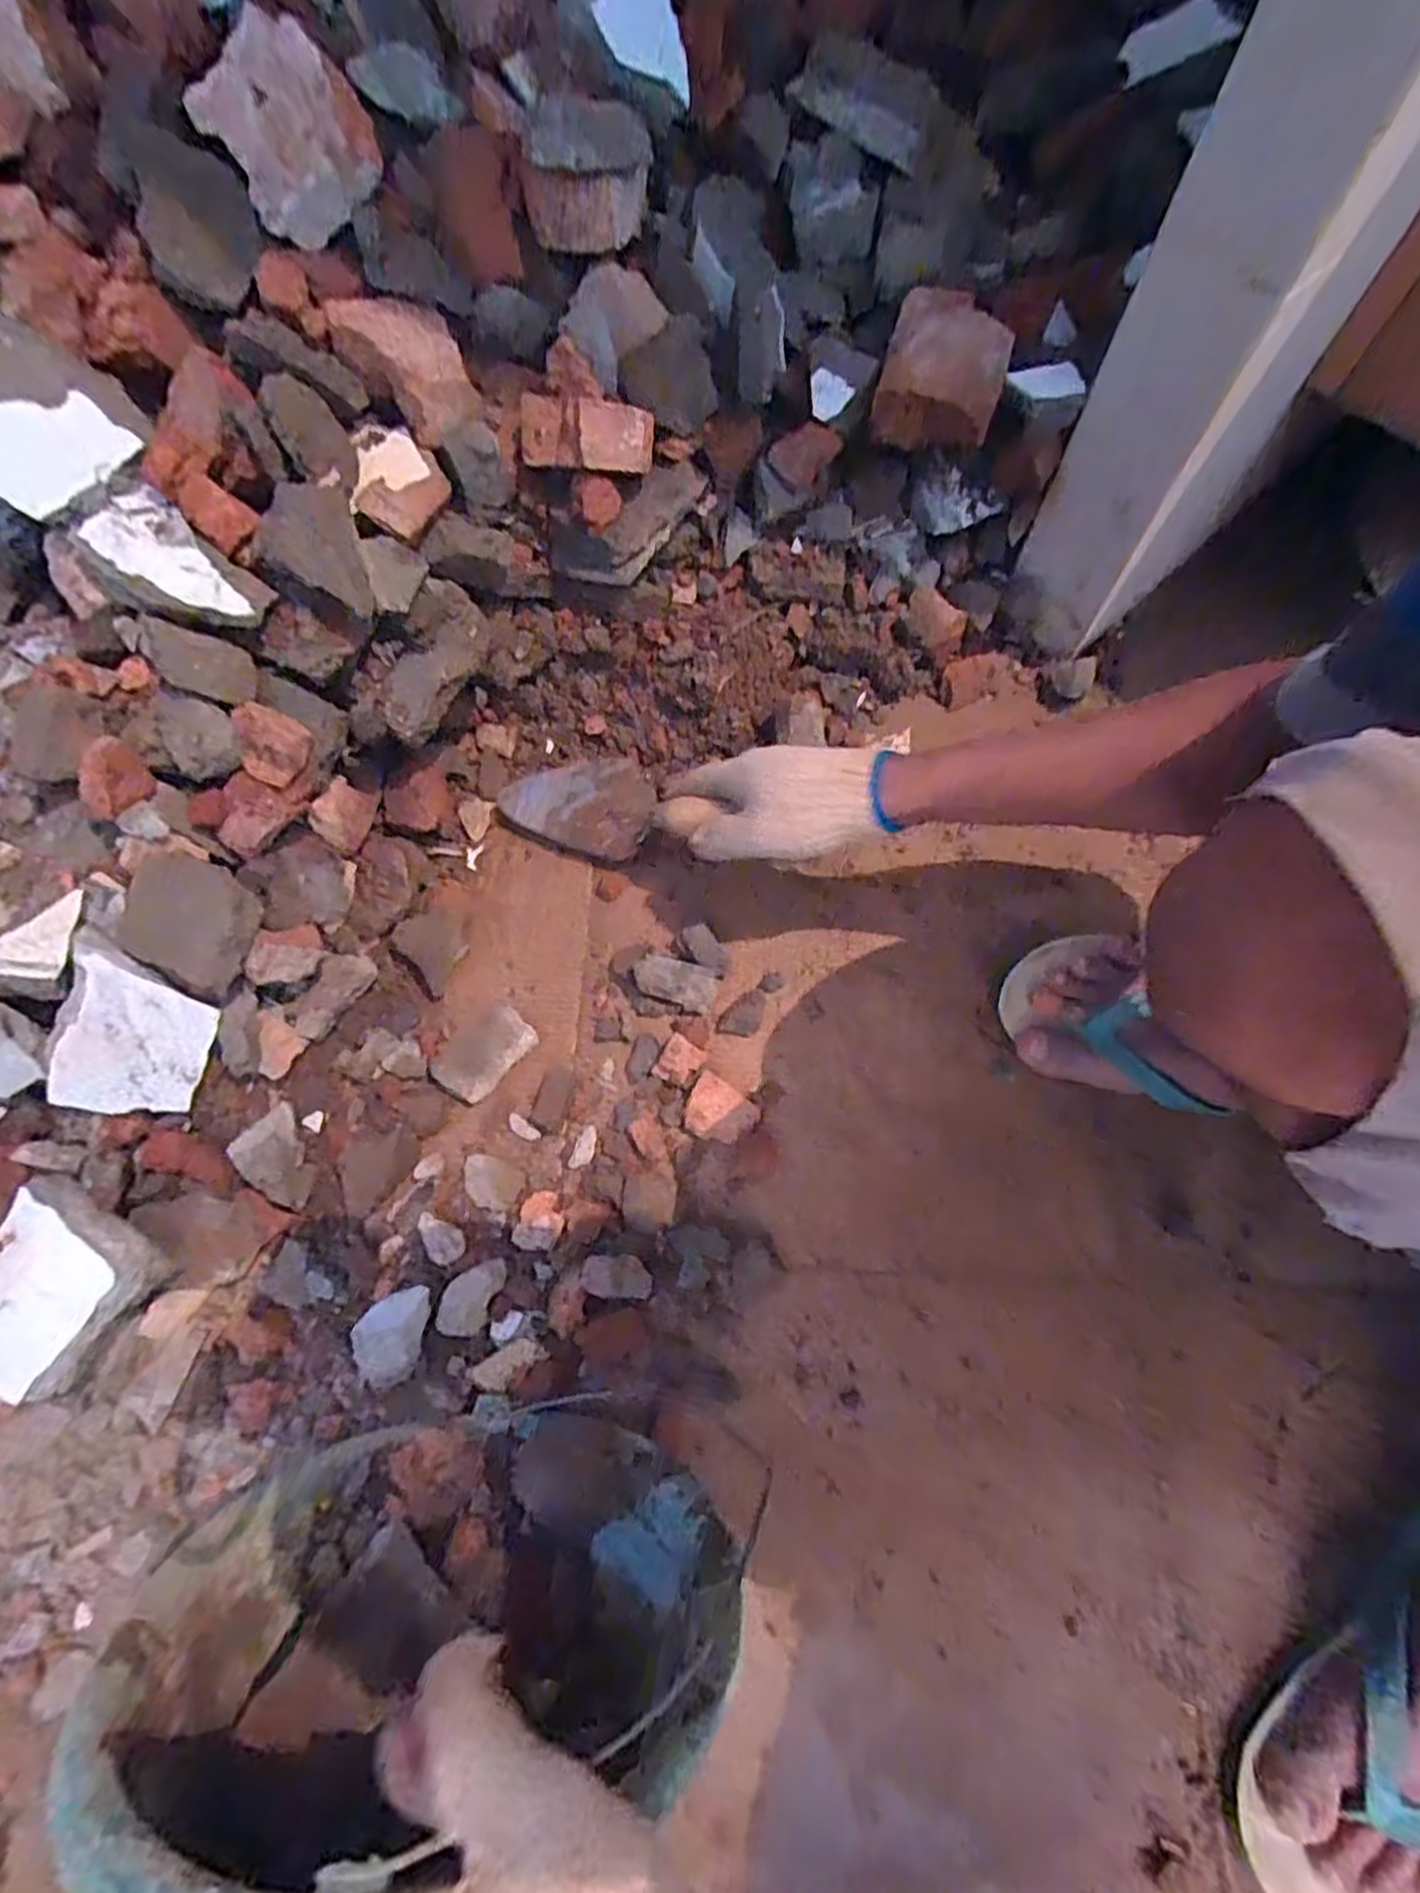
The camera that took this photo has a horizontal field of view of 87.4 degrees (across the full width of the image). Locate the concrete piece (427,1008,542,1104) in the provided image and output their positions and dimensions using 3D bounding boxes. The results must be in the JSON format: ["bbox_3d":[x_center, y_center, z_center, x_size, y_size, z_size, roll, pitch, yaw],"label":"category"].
[{"bbox_3d":[-0.173,0.080,0.567,0.051,0.014,0.074,36,74,14],"label":"concrete piece"}]

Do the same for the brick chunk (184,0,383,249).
[{"bbox_3d":[-0.266,-0.514,0.468,0.101,0.074,0.082,-24,70,-8],"label":"brick chunk"}]

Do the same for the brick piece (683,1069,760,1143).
[{"bbox_3d":[0.008,0.123,0.549,0.050,0.025,0.041,26,72,11],"label":"brick piece"}]

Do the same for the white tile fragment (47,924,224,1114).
[{"bbox_3d":[-0.361,0.054,0.470,0.079,0.009,0.103,16,92,-32],"label":"white tile fragment"}]

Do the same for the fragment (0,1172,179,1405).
[{"bbox_3d":[-0.384,0.200,0.424,0.089,0.032,0.099,29,72,12],"label":"fragment"}]

